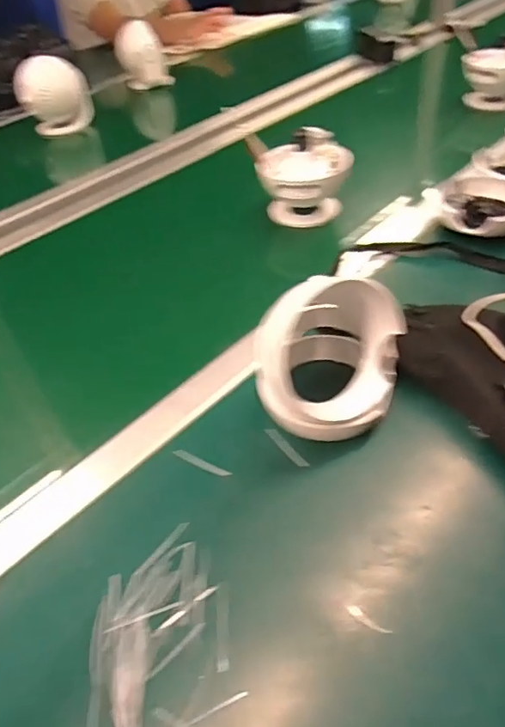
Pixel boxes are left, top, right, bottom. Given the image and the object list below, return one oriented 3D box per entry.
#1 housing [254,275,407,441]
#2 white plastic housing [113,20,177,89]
[{"bbox_3d":[0.068,-0.009,0.453,0.112,0.107,0.110,9,46,15],"label":"housing"},{"bbox_3d":[-0.259,-0.726,1.235,0.119,0.128,0.090,-12,44,-6],"label":"white plastic housing"}]

